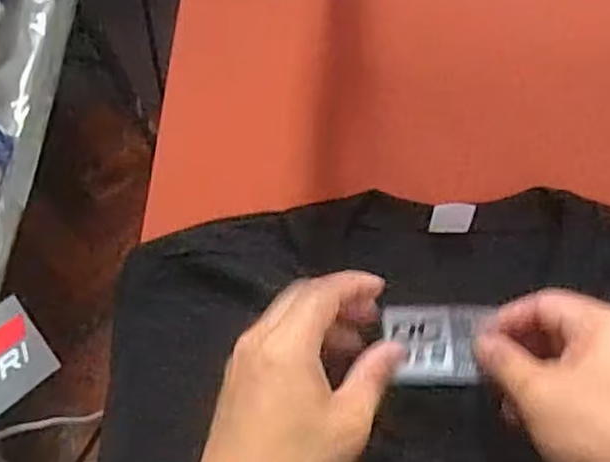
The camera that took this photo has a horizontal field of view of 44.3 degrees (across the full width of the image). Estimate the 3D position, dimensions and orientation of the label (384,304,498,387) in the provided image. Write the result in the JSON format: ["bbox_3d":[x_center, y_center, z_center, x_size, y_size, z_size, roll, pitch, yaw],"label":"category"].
[{"bbox_3d":[0.076,0.067,0.438,0.056,0.006,0.047,-1,87,17],"label":"label"}]

